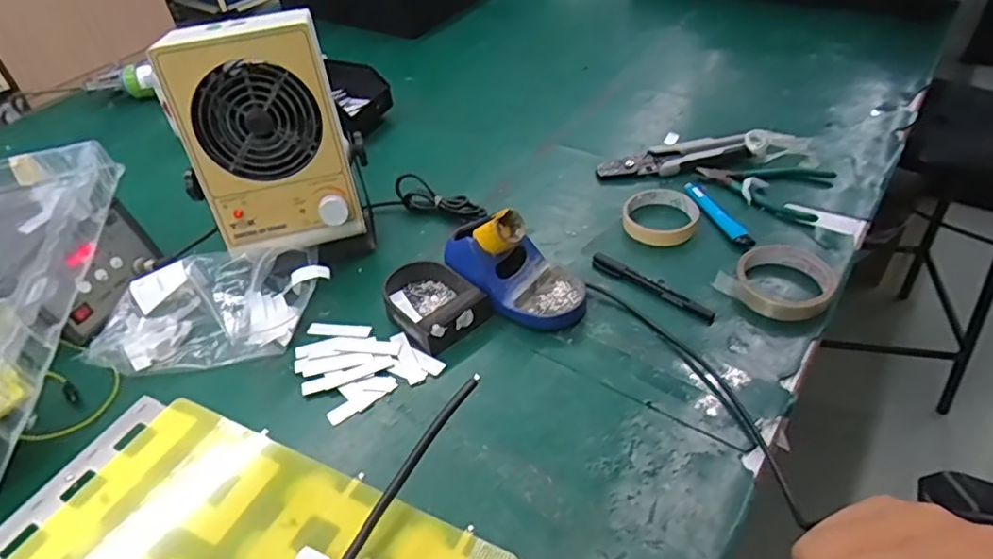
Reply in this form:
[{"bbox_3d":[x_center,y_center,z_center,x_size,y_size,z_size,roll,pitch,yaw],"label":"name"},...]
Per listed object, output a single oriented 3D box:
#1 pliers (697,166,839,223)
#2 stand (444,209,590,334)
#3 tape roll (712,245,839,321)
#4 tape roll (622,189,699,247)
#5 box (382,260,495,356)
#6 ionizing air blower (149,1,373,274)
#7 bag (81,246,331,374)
[{"bbox_3d":[0.316,-0.118,0.723,0.141,0.019,0.100,20,49,25],"label":"pliers"},{"bbox_3d":[0.020,-0.019,0.598,0.144,0.082,0.085,31,55,33],"label":"stand"},{"bbox_3d":[0.277,0.001,0.590,0.089,0.022,0.087,-4,43,3],"label":"tape roll"},{"bbox_3d":[0.185,-0.072,0.684,0.079,0.019,0.079,-4,43,3],"label":"tape roll"},{"bbox_3d":[-0.069,0.018,0.605,0.079,0.033,0.113,-34,50,-26],"label":"box"},{"bbox_3d":[-0.222,-0.128,0.614,0.163,0.231,0.124,-21,45,-16],"label":"ionizing air blower"},{"bbox_3d":[-0.279,0.029,0.596,0.226,0.060,0.114,-21,45,-15],"label":"bag"}]

